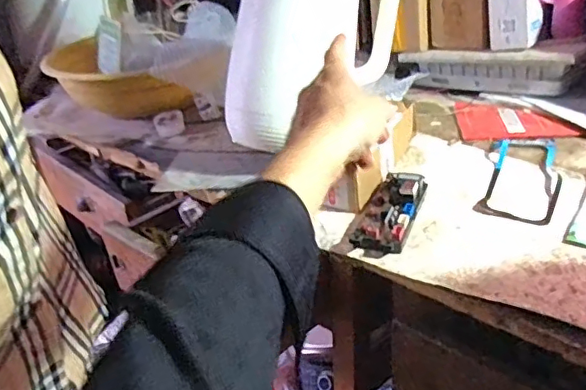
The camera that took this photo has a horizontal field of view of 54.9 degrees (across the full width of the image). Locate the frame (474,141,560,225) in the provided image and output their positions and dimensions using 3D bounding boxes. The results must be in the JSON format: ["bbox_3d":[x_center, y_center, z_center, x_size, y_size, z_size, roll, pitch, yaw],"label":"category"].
[{"bbox_3d":[0.287,-0.027,0.697,0.081,0.012,0.199,14,36,24],"label":"frame"}]

